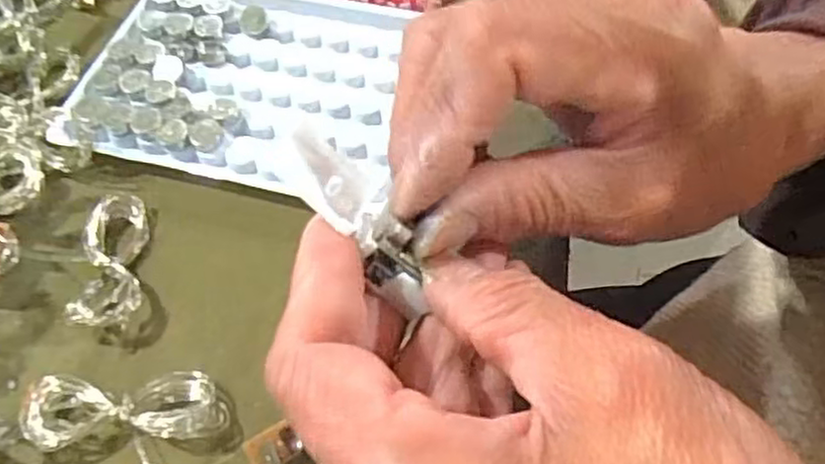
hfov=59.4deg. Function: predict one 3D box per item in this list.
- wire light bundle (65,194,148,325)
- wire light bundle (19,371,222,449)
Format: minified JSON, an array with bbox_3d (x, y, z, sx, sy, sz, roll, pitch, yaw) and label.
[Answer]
[{"bbox_3d":[-0.094,0.008,0.227,0.020,0.013,0.050,-11,57,-6],"label":"wire light bundle"},{"bbox_3d":[-0.080,0.048,0.198,0.053,0.009,0.021,-4,57,-2],"label":"wire light bundle"}]

